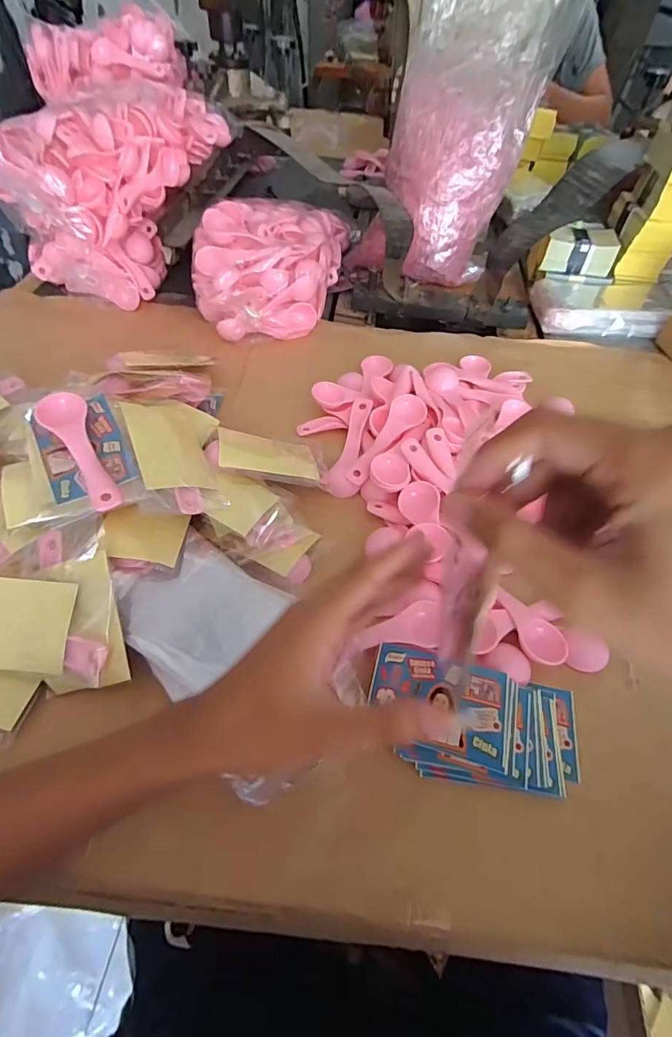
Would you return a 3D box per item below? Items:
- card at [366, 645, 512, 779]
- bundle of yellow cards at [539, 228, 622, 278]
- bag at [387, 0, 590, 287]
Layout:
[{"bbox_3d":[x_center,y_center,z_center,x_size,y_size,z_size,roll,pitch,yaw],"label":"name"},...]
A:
[{"bbox_3d":[0.071,0.124,0.306,0.092,0.004,0.062,13,55,11],"label":"card"},{"bbox_3d":[0.350,-0.390,0.647,0.094,0.041,0.074,11,54,6],"label":"bundle of yellow cards"},{"bbox_3d":[0.182,-0.541,0.563,0.189,0.428,0.089,12,20,7],"label":"bag"}]

